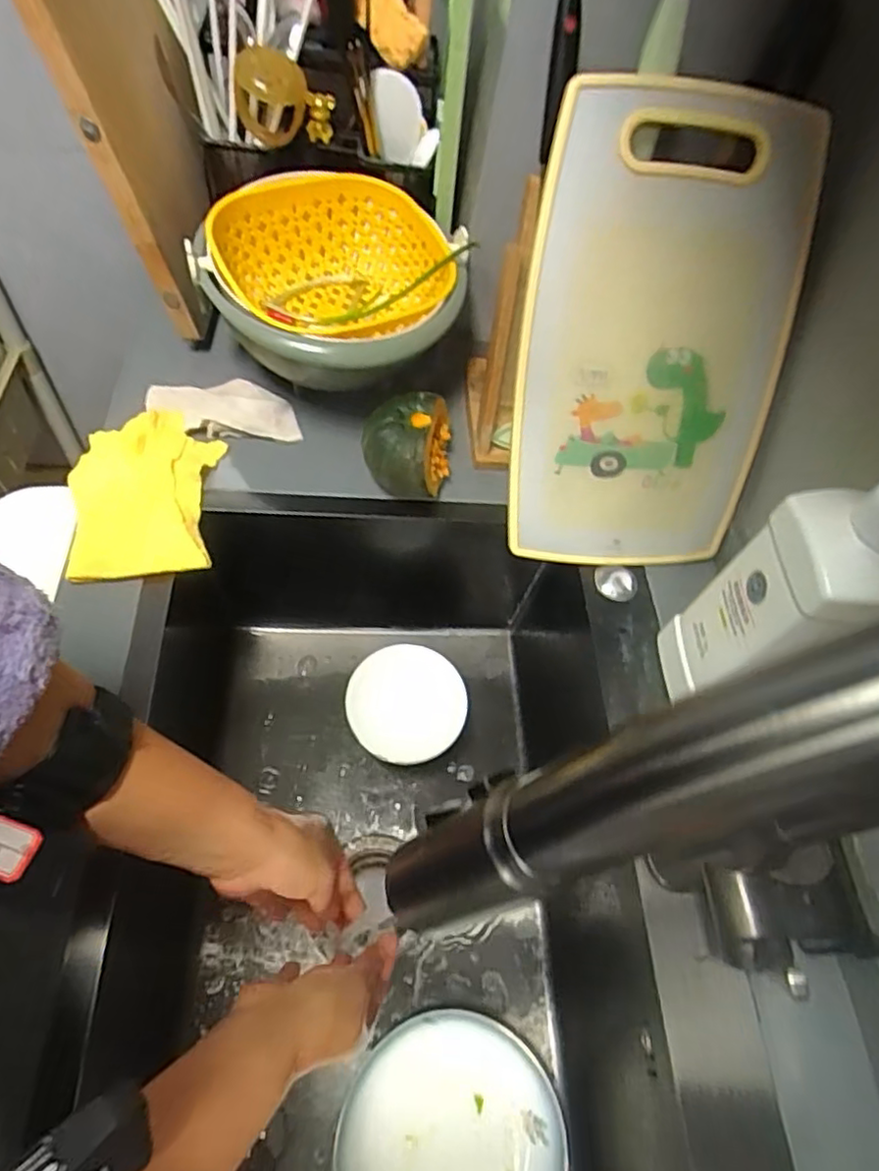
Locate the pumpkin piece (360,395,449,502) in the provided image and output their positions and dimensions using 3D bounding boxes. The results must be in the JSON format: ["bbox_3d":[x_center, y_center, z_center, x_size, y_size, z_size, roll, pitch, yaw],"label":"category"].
[{"bbox_3d":[-0.028,-0.132,0.607,0.080,0.074,0.093,23,60,10],"label":"pumpkin piece"}]

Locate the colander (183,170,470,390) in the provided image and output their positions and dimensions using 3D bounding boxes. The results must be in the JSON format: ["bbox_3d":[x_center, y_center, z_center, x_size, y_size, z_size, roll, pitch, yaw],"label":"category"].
[{"bbox_3d":[-0.096,-0.283,0.605,0.225,0.095,0.225,2,59,-3],"label":"colander"}]

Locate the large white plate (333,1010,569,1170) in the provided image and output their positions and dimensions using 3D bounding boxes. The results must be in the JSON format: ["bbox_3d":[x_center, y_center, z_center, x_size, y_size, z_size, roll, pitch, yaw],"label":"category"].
[{"bbox_3d":[0.010,0.468,0.534,0.183,0.027,0.182,2,59,-3],"label":"large white plate"}]

